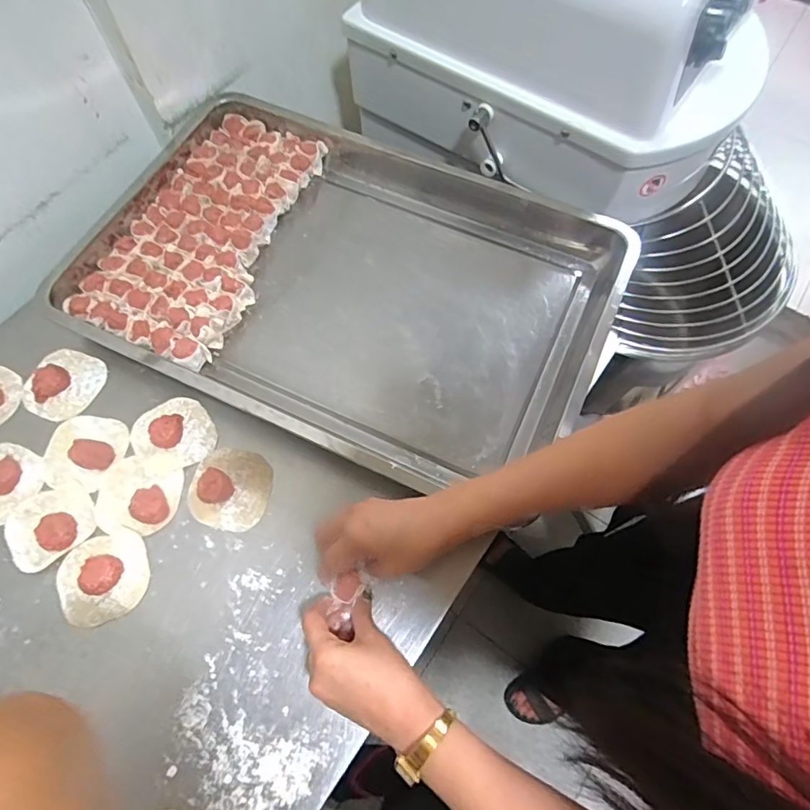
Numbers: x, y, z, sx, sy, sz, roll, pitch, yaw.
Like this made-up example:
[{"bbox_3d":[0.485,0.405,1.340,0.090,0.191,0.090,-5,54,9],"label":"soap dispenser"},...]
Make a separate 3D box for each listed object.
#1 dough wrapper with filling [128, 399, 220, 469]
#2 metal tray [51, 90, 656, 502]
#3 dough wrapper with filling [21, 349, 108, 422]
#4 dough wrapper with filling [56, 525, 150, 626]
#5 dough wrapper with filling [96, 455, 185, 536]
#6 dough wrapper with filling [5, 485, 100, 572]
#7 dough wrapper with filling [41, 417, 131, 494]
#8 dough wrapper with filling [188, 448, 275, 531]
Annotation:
[{"bbox_3d":[-0.246,0.027,0.542,0.086,0.017,0.075,22,68,8],"label":"dough wrapper with filling"},{"bbox_3d":[-0.078,-0.150,0.598,0.612,0.051,0.388,24,69,9],"label":"metal tray"},{"bbox_3d":[-0.382,-0.026,0.563,0.076,0.017,0.081,20,68,8],"label":"dough wrapper with filling"},{"bbox_3d":[-0.288,0.161,0.479,0.081,0.019,0.079,0,67,0],"label":"dough wrapper with filling"},{"bbox_3d":[-0.272,0.090,0.512,0.082,0.020,0.075,0,67,0],"label":"dough wrapper with filling"},{"bbox_3d":[-0.354,0.115,0.501,0.081,0.017,0.074,0,67,0],"label":"dough wrapper with filling"},{"bbox_3d":[-0.339,0.046,0.530,0.083,0.021,0.076,8,67,3],"label":"dough wrapper with filling"},{"bbox_3d":[-0.179,0.082,0.514,0.080,0.019,0.080,9,67,3],"label":"dough wrapper with filling"}]

